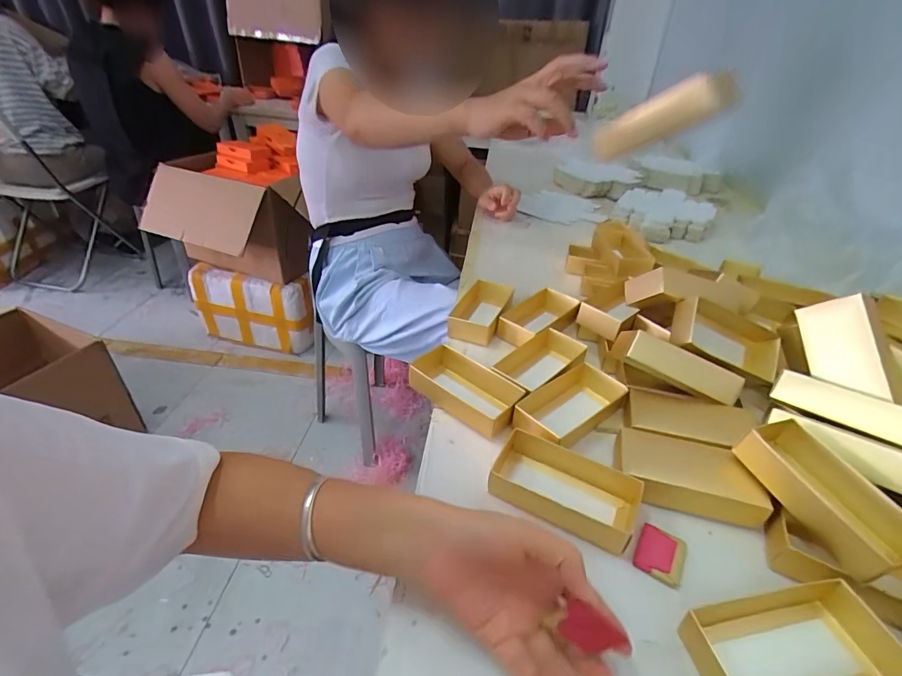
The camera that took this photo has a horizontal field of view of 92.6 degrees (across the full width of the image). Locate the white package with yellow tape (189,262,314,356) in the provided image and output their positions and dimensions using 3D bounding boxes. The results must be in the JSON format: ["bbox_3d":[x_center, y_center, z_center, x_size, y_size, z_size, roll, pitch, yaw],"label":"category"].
[{"bbox_3d":[-0.748,-0.103,1.627,0.507,0.279,0.102,14,37,15],"label":"white package with yellow tape"}]

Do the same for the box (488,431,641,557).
[{"bbox_3d":[0.094,0.126,0.363,0.115,0.029,0.061,22,40,24],"label":"box"}]

